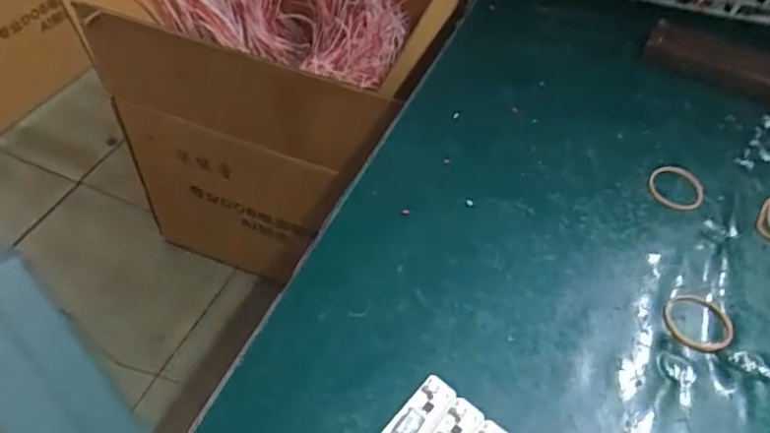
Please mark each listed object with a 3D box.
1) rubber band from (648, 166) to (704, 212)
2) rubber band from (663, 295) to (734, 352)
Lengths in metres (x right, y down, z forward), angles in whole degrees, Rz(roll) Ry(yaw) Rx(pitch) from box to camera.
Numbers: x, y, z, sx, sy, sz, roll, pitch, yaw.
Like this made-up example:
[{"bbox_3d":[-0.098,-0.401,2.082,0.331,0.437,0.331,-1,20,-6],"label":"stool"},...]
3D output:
[{"bbox_3d":[0.166,-0.016,0.348,0.030,0.005,0.032,2,51,-3],"label":"rubber band"},{"bbox_3d":[0.150,0.050,0.293,0.031,0.004,0.029,2,51,-3],"label":"rubber band"}]

